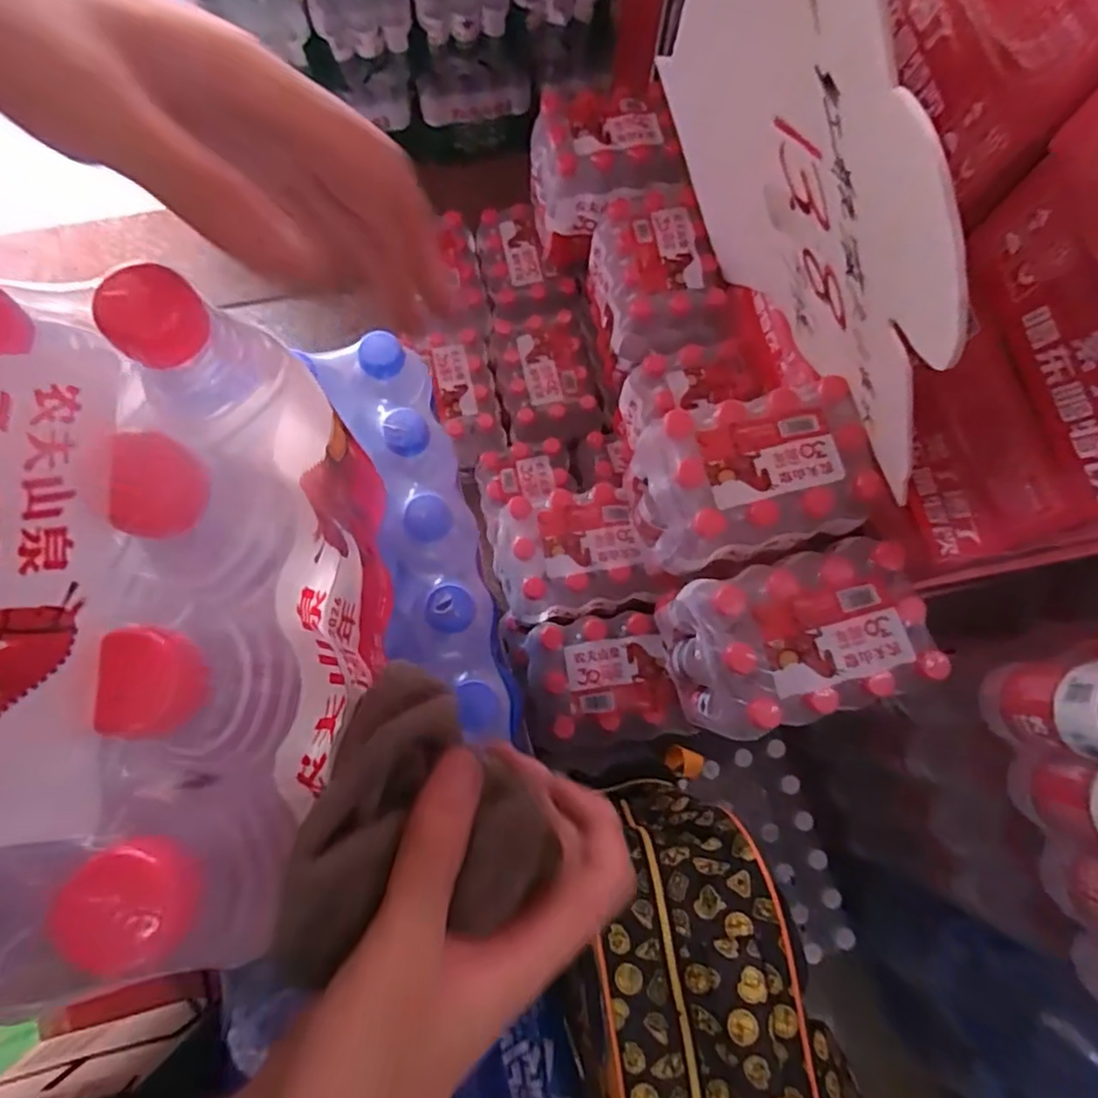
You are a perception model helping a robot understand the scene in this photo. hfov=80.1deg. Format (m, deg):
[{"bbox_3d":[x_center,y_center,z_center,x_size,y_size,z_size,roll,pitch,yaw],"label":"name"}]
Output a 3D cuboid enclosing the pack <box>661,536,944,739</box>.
[{"bbox_3d":[0.279,0.109,0.779,0.238,0.206,0.182,-15,77,-4],"label":"pack"}]

